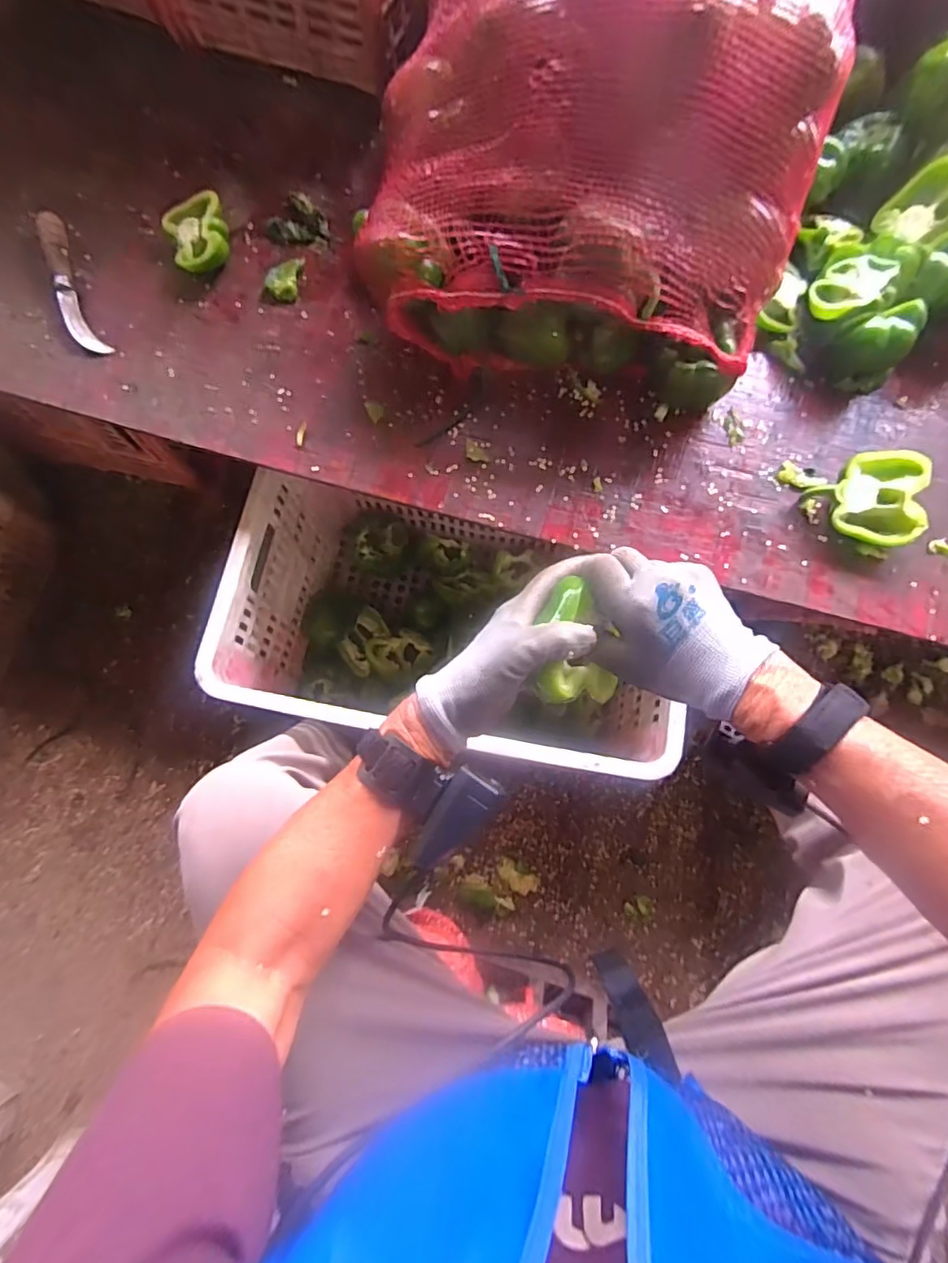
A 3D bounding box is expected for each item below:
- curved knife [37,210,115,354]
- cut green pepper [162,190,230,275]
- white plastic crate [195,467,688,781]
[{"bbox_3d":[-0.450,-0.388,0.626,0.034,0.011,0.202,-25,78,-6],"label":"curved knife"},{"bbox_3d":[-0.305,-0.438,0.631,0.070,0.046,0.086,-20,77,-5],"label":"cut green pepper"},{"bbox_3d":[-0.017,-0.018,0.748,0.491,0.305,0.329,10,76,2],"label":"white plastic crate"}]

